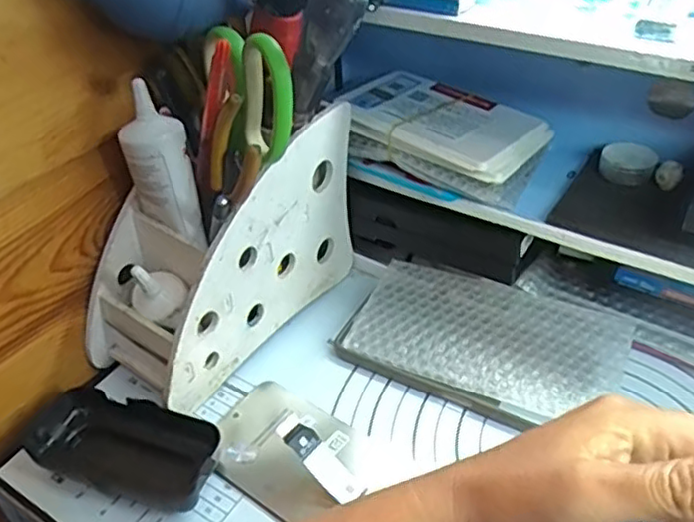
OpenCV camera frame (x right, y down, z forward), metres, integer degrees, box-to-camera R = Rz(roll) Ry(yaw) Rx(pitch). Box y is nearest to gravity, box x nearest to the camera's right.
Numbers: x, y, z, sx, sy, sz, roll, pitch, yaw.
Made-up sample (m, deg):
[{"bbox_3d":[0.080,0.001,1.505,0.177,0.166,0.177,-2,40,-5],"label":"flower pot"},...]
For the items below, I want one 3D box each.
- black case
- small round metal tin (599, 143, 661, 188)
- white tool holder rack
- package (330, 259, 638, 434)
[{"bbox_3d":[-0.126,0.109,0.383,0.111,0.027,0.047,13,42,18],"label":"black case"},{"bbox_3d":[0.185,-0.064,0.433,0.034,0.015,0.030,11,41,16],"label":"small round metal tin"},{"bbox_3d":[-0.077,-0.008,0.430,0.081,0.135,0.189,30,49,33],"label":"white tool holder rack"},{"bbox_3d":[0.090,0.053,0.439,0.171,0.025,0.097,20,44,25],"label":"package"}]

